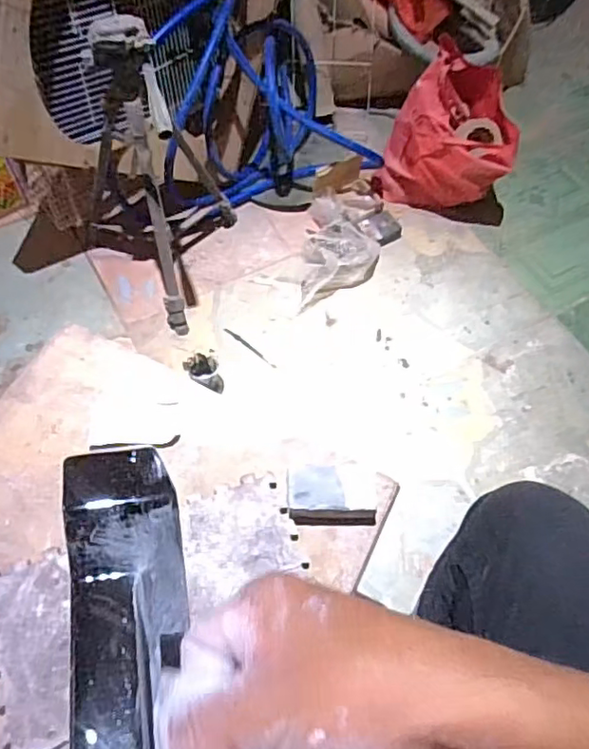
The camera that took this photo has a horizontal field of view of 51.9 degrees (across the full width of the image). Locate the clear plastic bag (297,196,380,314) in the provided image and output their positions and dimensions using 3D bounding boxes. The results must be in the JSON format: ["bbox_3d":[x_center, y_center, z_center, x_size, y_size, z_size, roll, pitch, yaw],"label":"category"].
[{"bbox_3d":[0.098,-0.273,1.256,0.169,0.128,0.244,5,61,0],"label":"clear plastic bag"}]

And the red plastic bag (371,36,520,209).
[{"bbox_3d":[0.345,-0.502,1.306,0.265,0.279,0.177,28,64,13],"label":"red plastic bag"}]

